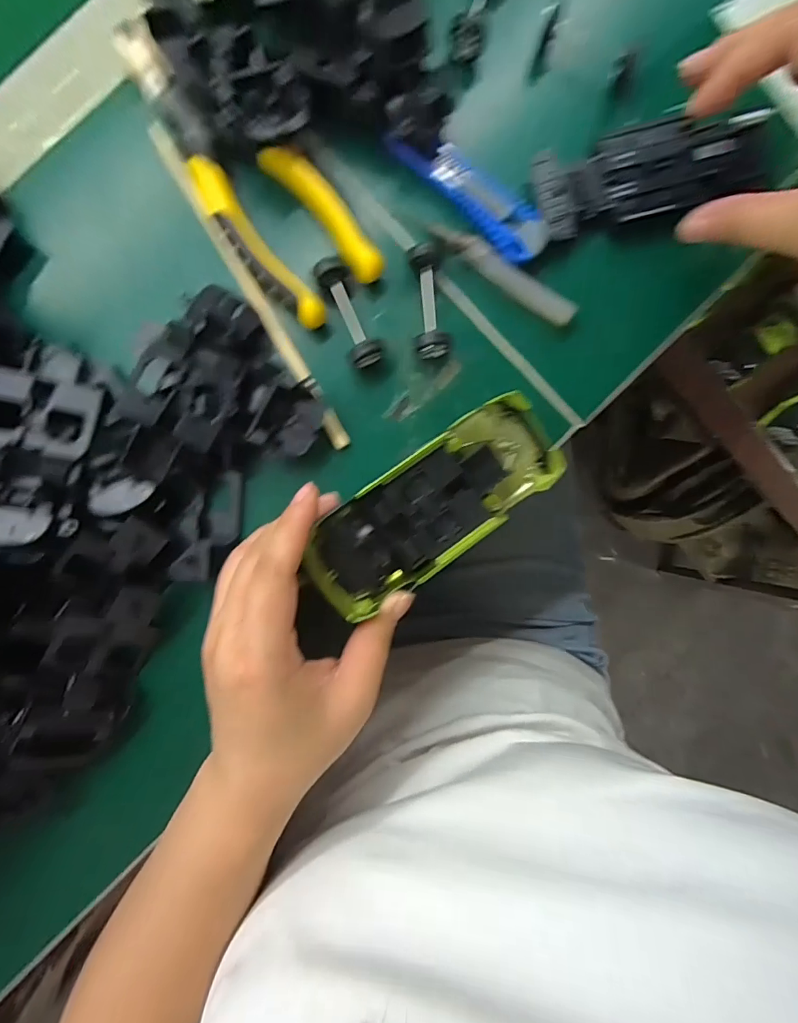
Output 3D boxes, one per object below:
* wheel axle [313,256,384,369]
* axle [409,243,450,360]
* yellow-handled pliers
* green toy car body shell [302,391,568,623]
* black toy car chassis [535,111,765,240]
[{"bbox_3d":[-0.026,-0.103,0.244,0.017,0.017,0.054,-23,93,-2],"label":"wheel axle"},{"bbox_3d":[0.015,-0.111,0.247,0.017,0.016,0.057,-5,92,-3],"label":"axle"},{"bbox_3d":[-0.079,-0.170,0.237,0.054,0.019,0.158,-41,94,-1],"label":"yellow-handled pliers"},{"bbox_3d":[0.016,-0.001,0.233,0.133,0.022,0.053,-36,93,-3],"label":"green toy car body shell"},{"bbox_3d":[0.134,-0.180,0.244,0.125,0.012,0.045,-15,93,-2],"label":"black toy car chassis"}]

